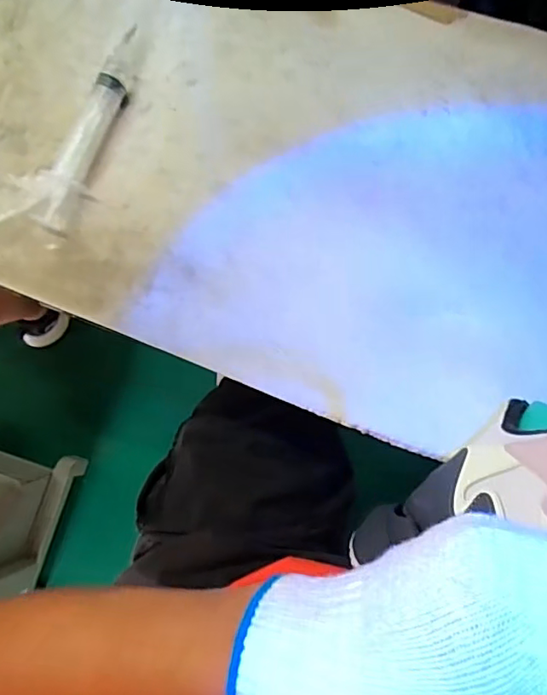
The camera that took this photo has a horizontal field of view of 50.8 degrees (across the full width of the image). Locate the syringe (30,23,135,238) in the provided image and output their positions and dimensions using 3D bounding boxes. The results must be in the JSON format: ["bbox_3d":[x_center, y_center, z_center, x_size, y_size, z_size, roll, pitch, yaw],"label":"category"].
[{"bbox_3d":[-0.131,-0.154,0.407,0.027,0.019,0.150,20,86,7],"label":"syringe"}]

